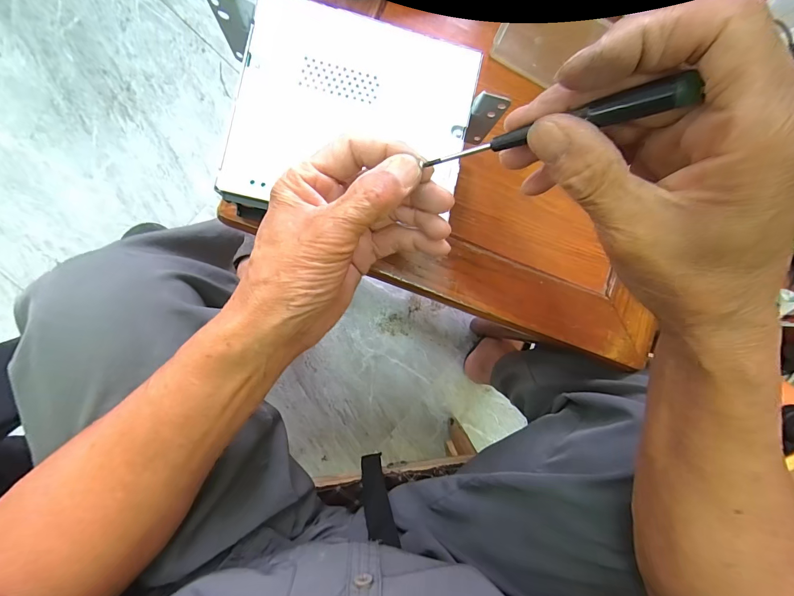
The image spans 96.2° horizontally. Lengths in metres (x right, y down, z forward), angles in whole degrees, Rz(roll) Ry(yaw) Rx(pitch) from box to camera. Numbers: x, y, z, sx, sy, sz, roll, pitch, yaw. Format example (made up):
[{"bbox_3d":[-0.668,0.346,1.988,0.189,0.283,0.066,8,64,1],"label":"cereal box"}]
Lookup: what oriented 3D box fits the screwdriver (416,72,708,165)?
[{"bbox_3d":[0.062,-0.074,0.159,0.007,0.112,0.009,-2,91,-52],"label":"screwdriver"}]

